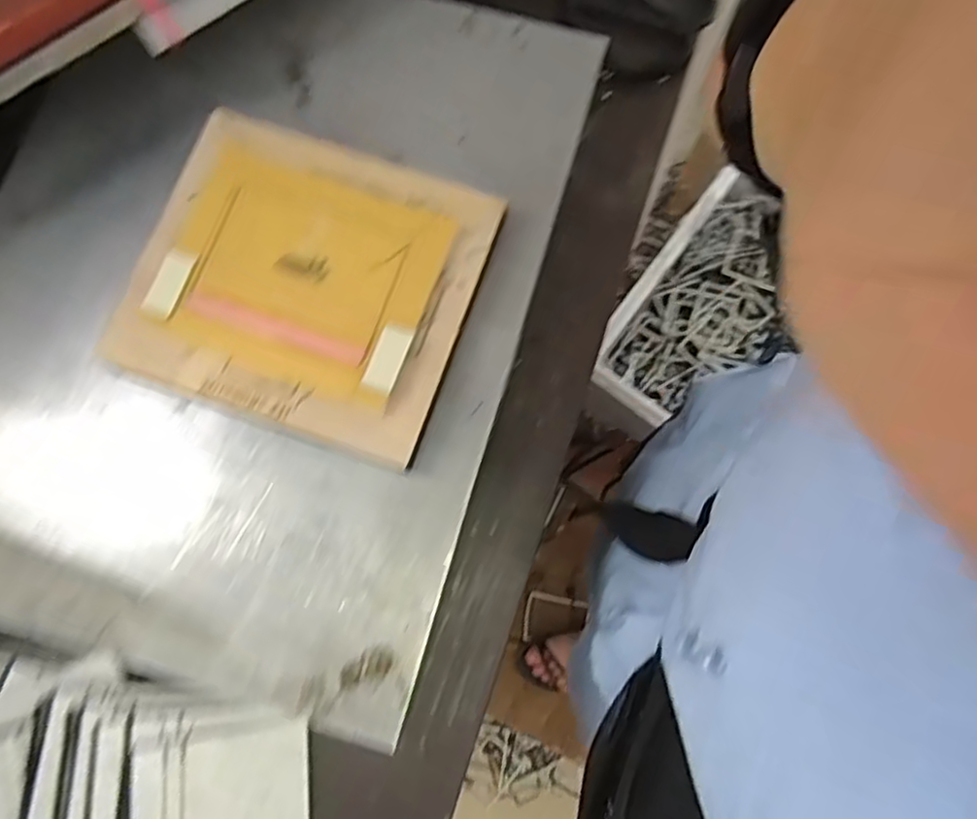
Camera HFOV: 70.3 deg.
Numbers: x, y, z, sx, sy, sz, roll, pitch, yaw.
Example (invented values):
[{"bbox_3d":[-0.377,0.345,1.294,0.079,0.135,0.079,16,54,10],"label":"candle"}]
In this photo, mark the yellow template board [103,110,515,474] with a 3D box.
[{"bbox_3d":[-0.097,-0.070,0.376,0.171,0.019,0.156,19,77,2],"label":"yellow template board"}]

